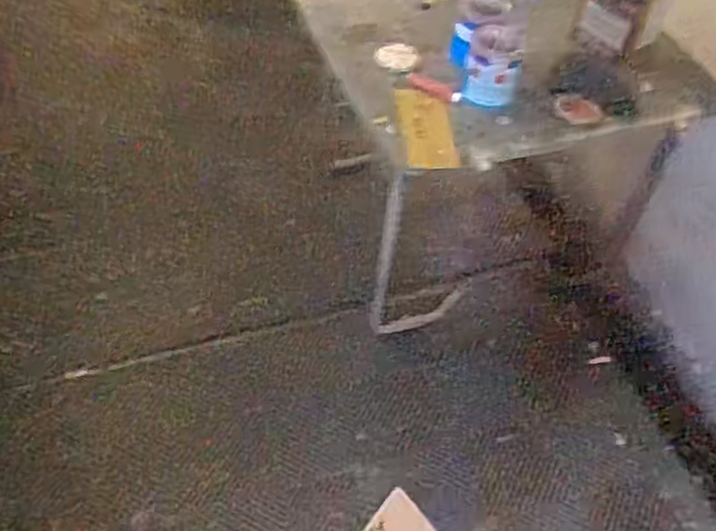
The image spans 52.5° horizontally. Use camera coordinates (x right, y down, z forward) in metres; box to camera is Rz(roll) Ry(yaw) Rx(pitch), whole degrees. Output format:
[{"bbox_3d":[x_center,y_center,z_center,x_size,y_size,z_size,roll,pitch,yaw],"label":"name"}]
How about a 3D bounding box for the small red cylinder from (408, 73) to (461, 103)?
[{"bbox_3d":[0.148,-0.345,1.404,0.127,0.025,0.029,36,58,23],"label":"small red cylinder"}]

